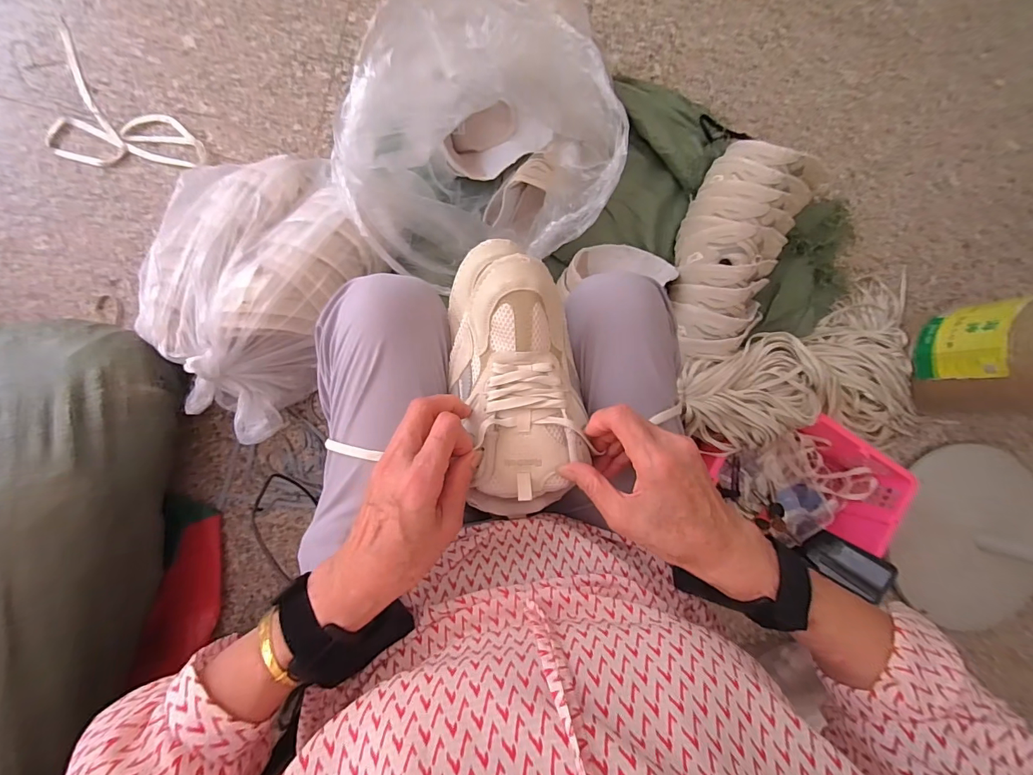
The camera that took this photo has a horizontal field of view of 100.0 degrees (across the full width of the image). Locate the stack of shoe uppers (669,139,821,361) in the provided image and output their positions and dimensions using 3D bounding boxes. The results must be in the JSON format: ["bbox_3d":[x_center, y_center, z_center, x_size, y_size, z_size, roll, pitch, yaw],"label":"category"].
[{"bbox_3d":[0.388,-0.230,0.769,0.190,0.097,0.384,24,87,-6],"label":"stack of shoe uppers"}]

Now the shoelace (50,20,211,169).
[{"bbox_3d":[-0.701,-0.446,0.741,0.305,0.011,0.169,39,85,-5],"label":"shoelace"}]

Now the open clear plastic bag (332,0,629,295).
[{"bbox_3d":[-0.059,-0.322,0.613,0.358,0.259,0.272,-6,90,-7],"label":"open clear plastic bag"}]

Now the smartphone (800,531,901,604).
[{"bbox_3d":[0.673,0.359,0.886,0.018,0.143,0.090,-3,114,-39],"label":"smartphone"}]

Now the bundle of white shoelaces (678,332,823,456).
[{"bbox_3d":[0.416,0.008,0.746,0.238,0.038,0.182,-21,92,-7],"label":"bundle of white shoelaces"}]

